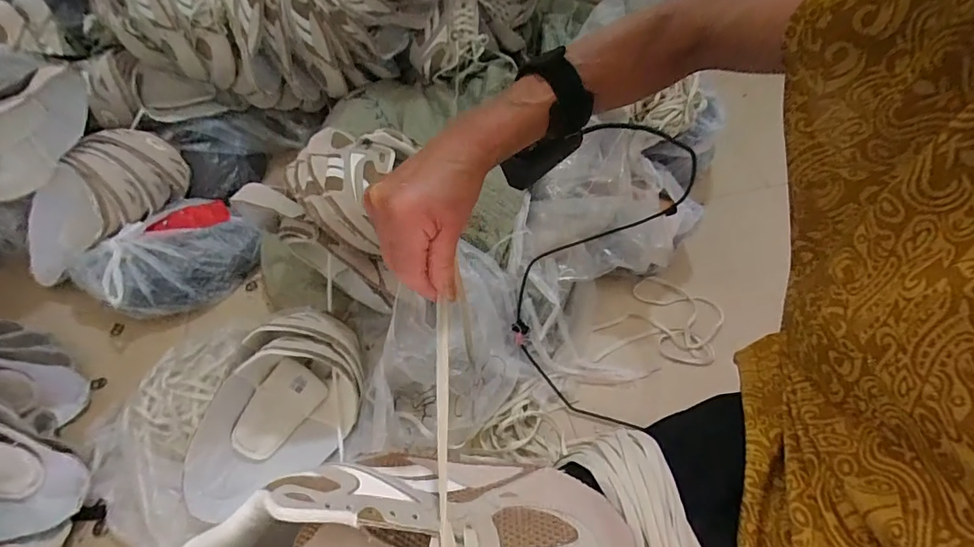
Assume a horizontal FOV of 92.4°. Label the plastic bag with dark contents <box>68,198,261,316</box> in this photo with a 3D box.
[{"bbox_3d":[-0.554,-0.025,0.829,0.176,0.088,0.261,36,61,22],"label":"plastic bag with dark contents"}]

